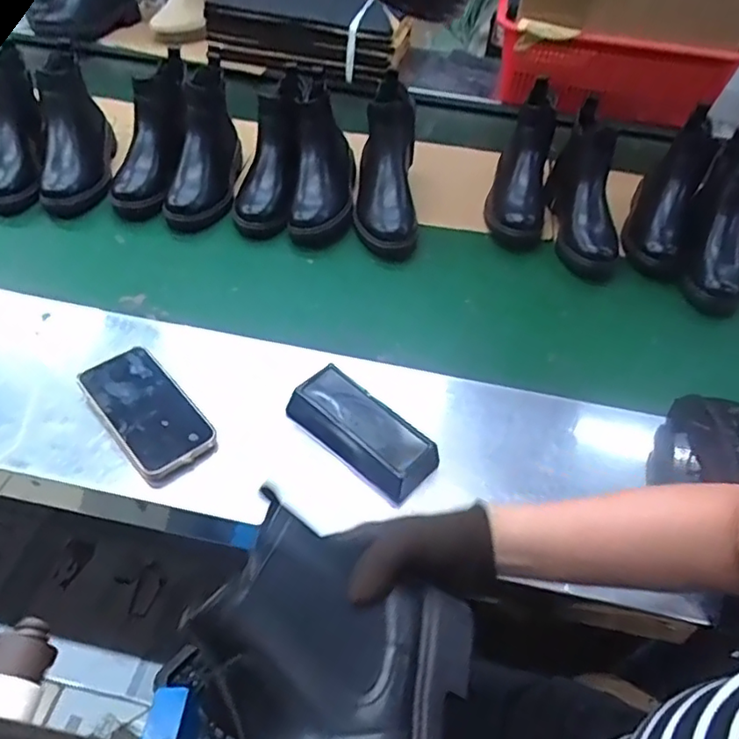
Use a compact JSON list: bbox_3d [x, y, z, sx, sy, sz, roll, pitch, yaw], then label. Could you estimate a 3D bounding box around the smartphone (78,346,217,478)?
[{"bbox_3d":[-0.232,0.038,0.617,0.077,0.010,0.160,-35,62,-25],"label":"smartphone"}]

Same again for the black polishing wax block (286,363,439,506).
[{"bbox_3d":[-0.006,0.057,0.596,0.073,0.047,0.156,-34,57,-30],"label":"black polishing wax block"}]

